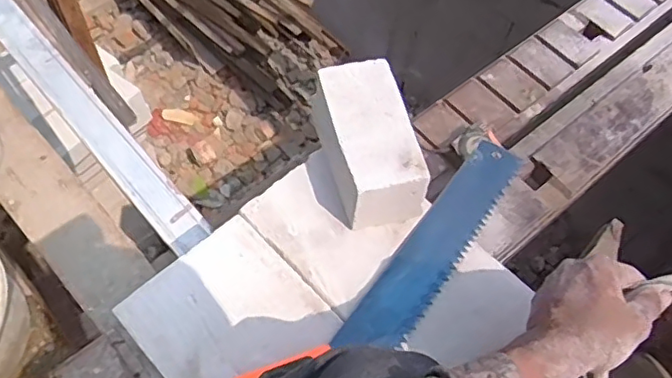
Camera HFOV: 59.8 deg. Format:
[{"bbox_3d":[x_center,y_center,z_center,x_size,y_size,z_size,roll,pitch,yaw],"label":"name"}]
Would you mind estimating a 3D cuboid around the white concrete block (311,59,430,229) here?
[{"bbox_3d":[0.038,-0.061,0.781,0.101,0.112,0.206,-11,60,-11],"label":"white concrete block"}]

